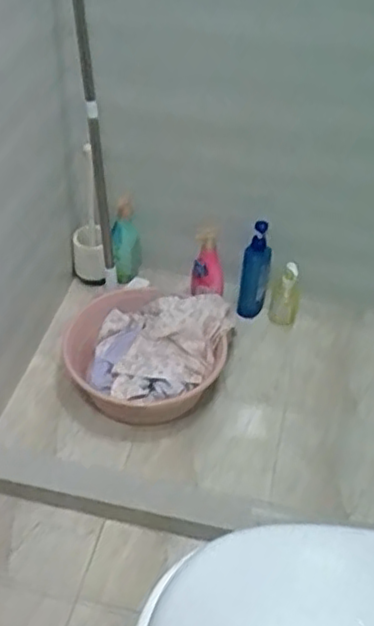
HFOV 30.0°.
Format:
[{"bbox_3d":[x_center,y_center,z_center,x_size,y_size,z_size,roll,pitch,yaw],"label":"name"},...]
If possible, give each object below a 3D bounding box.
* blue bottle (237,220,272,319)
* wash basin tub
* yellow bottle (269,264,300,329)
[{"bbox_3d":[0.168,-0.093,1.715,0.069,0.292,0.064,5,44,2],"label":"blue bottle"},{"bbox_3d":[-0.102,0.065,1.579,0.355,0.164,0.370,1,44,-1],"label":"wash basin tub"},{"bbox_3d":[0.245,-0.041,1.722,0.069,0.169,0.063,10,44,8],"label":"yellow bottle"}]

